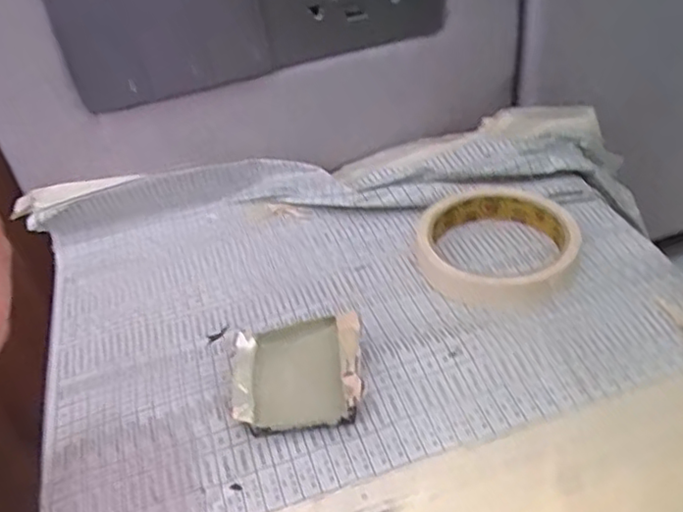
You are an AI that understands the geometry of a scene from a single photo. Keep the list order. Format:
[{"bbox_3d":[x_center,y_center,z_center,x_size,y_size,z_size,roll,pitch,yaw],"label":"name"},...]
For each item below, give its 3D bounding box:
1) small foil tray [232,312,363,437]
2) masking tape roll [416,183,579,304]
[{"bbox_3d":[-0.021,0.056,0.314,0.060,0.032,0.049,-7,40,1],"label":"small foil tray"},{"bbox_3d":[0.089,-0.008,0.379,0.086,0.020,0.091,-4,40,4],"label":"masking tape roll"}]

